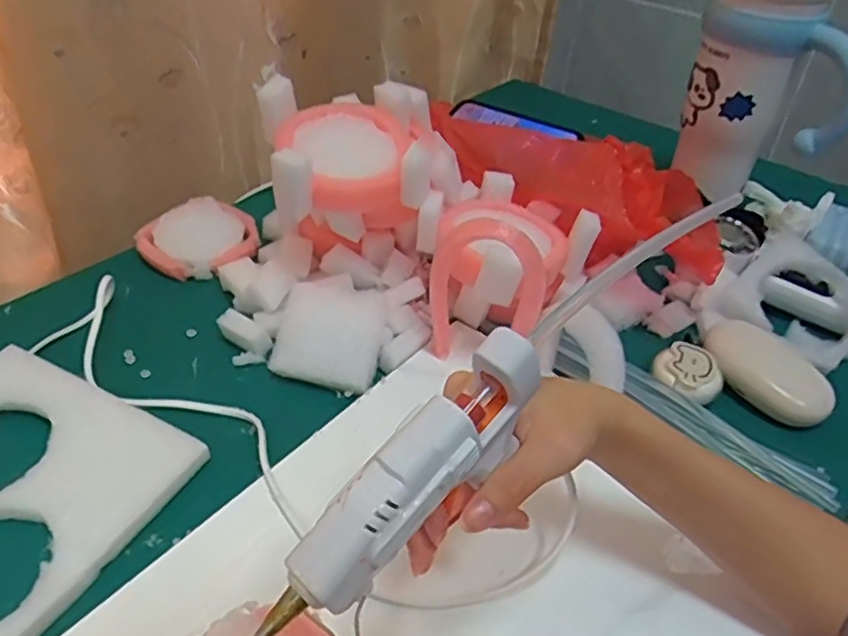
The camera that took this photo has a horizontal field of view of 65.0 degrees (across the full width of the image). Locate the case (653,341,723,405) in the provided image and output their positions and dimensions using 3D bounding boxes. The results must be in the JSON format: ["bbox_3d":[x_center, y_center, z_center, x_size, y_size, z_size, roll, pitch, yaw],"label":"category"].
[{"bbox_3d":[0.201,0.041,0.505,0.050,0.017,0.048,3,41,-3],"label":"case"}]

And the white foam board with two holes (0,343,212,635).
[{"bbox_3d":[-0.261,0.103,0.400,0.182,0.010,0.177,22,44,19],"label":"white foam board with two holes"}]

